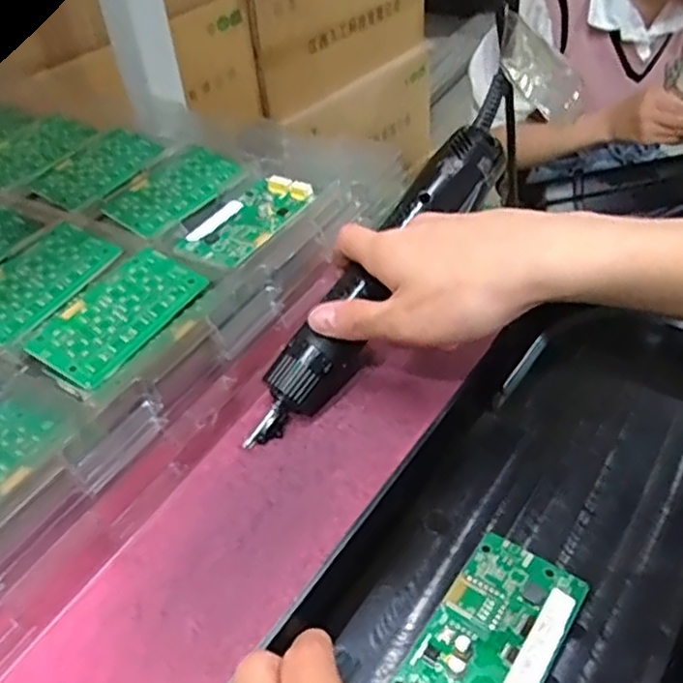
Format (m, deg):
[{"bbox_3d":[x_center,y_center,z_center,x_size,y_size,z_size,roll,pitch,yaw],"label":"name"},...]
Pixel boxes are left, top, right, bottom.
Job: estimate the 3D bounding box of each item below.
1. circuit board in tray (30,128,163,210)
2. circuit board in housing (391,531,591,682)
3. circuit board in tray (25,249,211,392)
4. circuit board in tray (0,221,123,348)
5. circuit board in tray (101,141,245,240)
[{"bbox_3d":[-0.178,-0.129,0.514,0.043,0.010,0.095,22,47,23],"label":"circuit board in tray"},{"bbox_3d":[0.059,0.121,0.281,0.047,0.009,0.094,29,48,24],"label":"circuit board in housing"},{"bbox_3d":[-0.120,-0.016,0.381,0.047,0.004,0.095,28,53,14],"label":"circuit board in tray"},{"bbox_3d":[-0.179,-0.036,0.412,0.048,0.009,0.093,20,47,22],"label":"circuit board in tray"},{"bbox_3d":[-0.115,-0.105,0.483,0.056,0.007,0.096,19,47,21],"label":"circuit board in tray"}]

